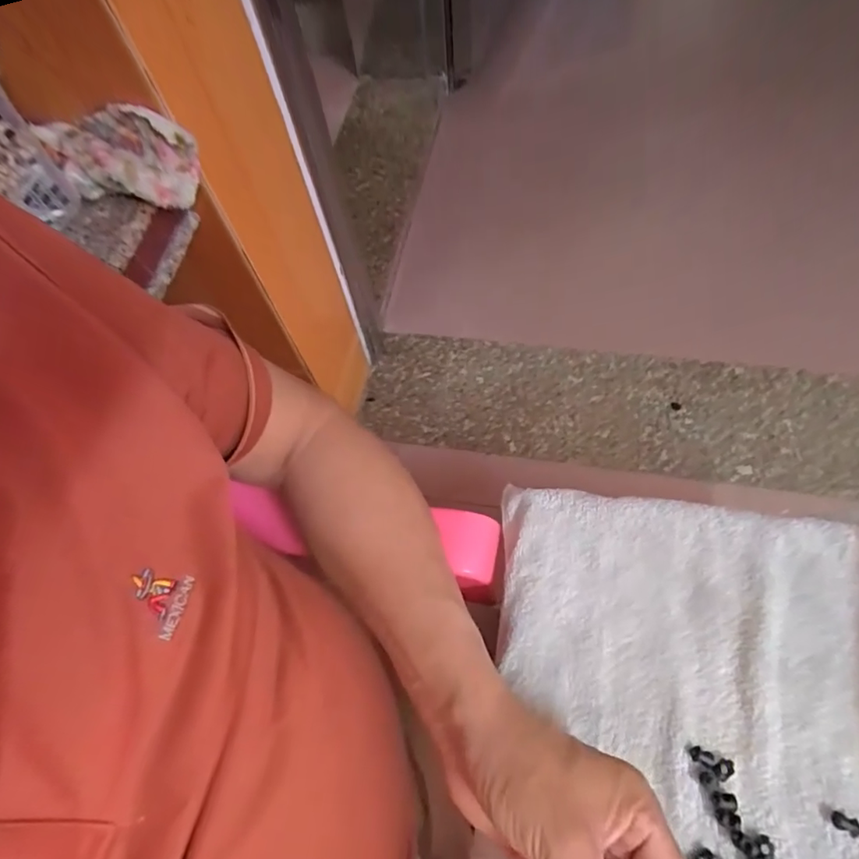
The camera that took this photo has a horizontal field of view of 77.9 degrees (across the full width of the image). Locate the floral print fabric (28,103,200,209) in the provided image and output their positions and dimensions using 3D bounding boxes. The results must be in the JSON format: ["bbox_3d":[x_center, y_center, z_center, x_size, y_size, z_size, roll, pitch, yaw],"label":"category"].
[{"bbox_3d":[-0.243,-0.213,0.422,0.111,0.057,0.046,10,64,9],"label":"floral print fabric"}]

